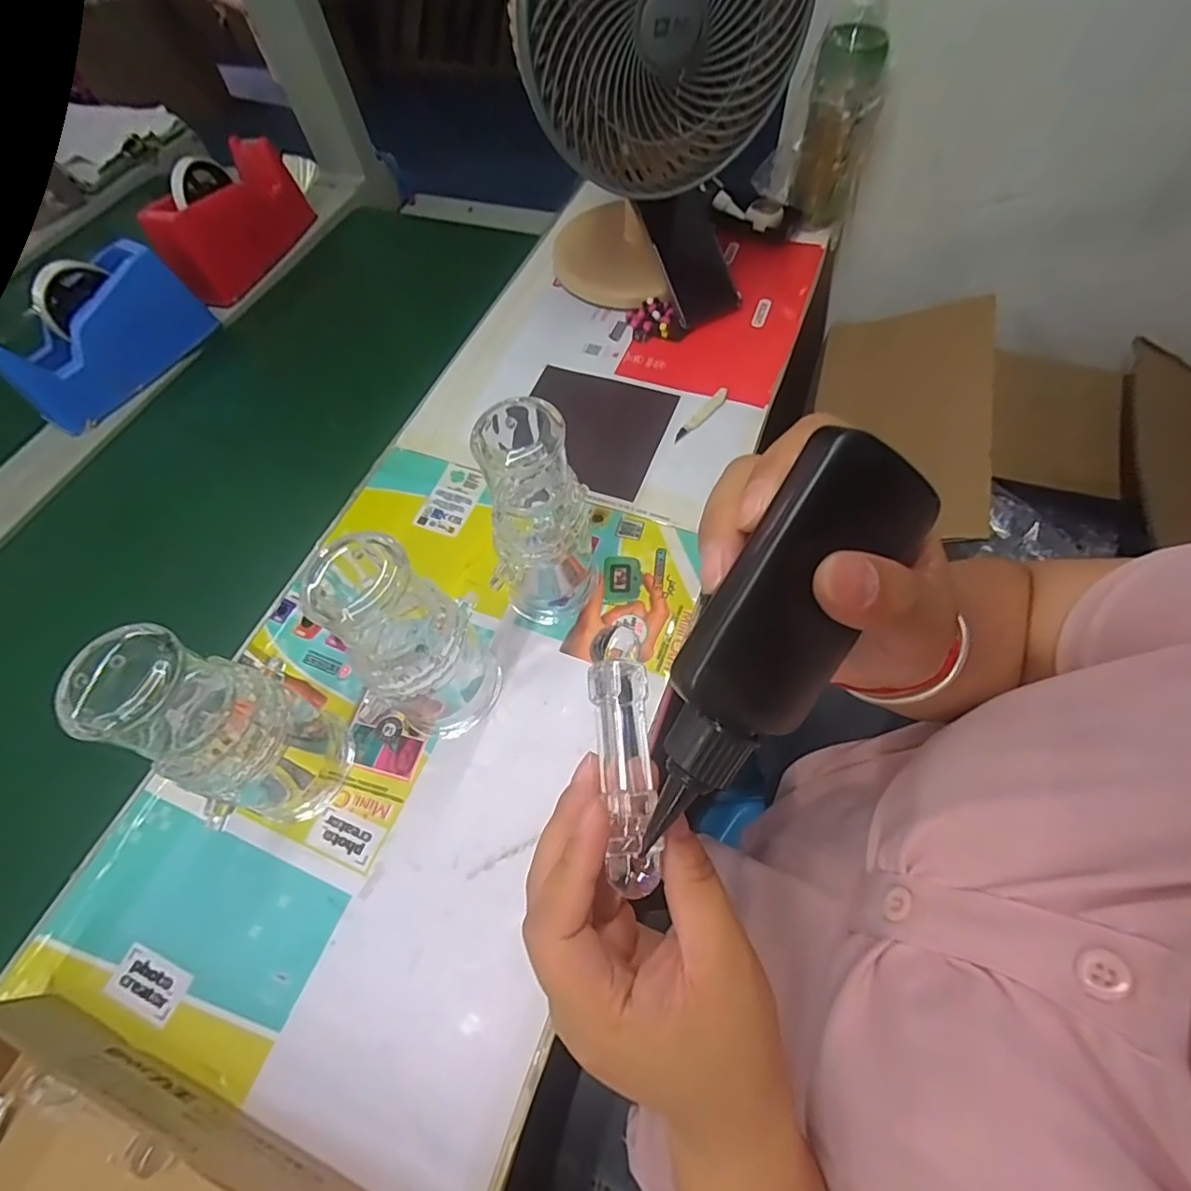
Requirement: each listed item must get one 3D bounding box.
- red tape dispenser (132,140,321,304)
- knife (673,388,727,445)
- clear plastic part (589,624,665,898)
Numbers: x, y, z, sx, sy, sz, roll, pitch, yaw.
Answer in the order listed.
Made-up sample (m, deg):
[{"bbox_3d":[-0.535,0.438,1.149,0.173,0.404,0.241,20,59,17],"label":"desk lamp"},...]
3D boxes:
[{"bbox_3d":[-0.444,-0.455,0.669,0.064,0.098,0.202,13,63,11],"label":"red tape dispenser"},{"bbox_3d":[0.102,-0.174,0.532,0.068,0.010,0.010,-44,67,-3],"label":"knife"},{"bbox_3d":[0.011,0.058,0.211,0.020,0.018,0.091,-3,66,2],"label":"clear plastic part"}]

